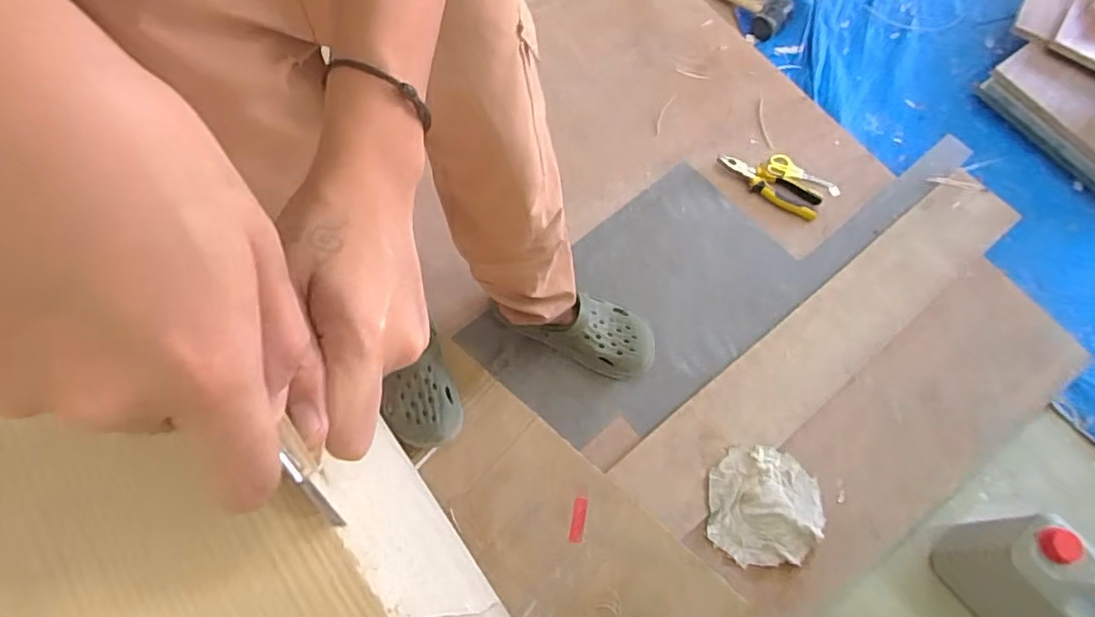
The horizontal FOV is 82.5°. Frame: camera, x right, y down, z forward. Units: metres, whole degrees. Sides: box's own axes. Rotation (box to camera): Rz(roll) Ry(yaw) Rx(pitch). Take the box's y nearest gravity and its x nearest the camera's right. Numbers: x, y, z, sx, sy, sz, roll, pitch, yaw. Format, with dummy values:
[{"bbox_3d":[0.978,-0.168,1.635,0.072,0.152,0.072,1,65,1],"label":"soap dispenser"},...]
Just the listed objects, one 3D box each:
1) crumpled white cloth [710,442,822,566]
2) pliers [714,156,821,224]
[{"bbox_3d":[0.327,0.298,0.946,0.170,0.030,0.166,5,67,0],"label":"crumpled white cloth"},{"bbox_3d":[0.413,-0.238,1.160,0.200,0.027,0.074,31,70,11],"label":"pliers"}]

